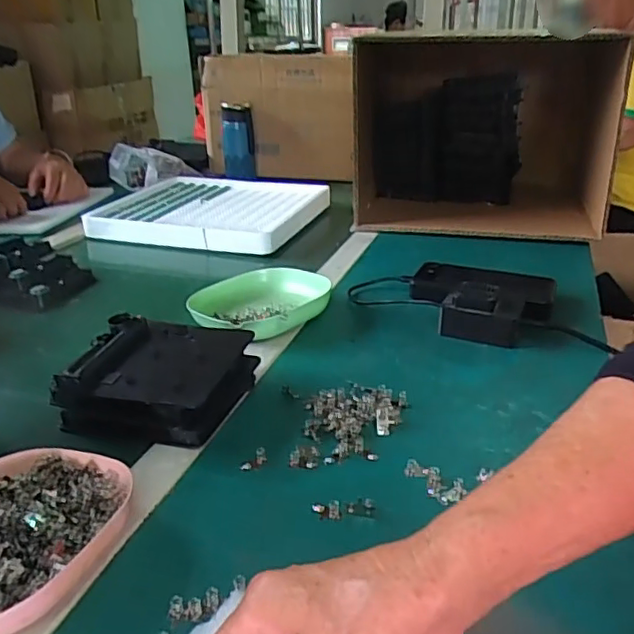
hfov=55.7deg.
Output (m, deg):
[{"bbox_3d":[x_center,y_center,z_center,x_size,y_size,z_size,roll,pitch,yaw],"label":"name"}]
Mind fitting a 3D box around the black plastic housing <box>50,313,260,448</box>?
[{"bbox_3d":[-0.130,0.047,0.501,0.127,0.046,0.113,8,27,16],"label":"black plastic housing"}]

